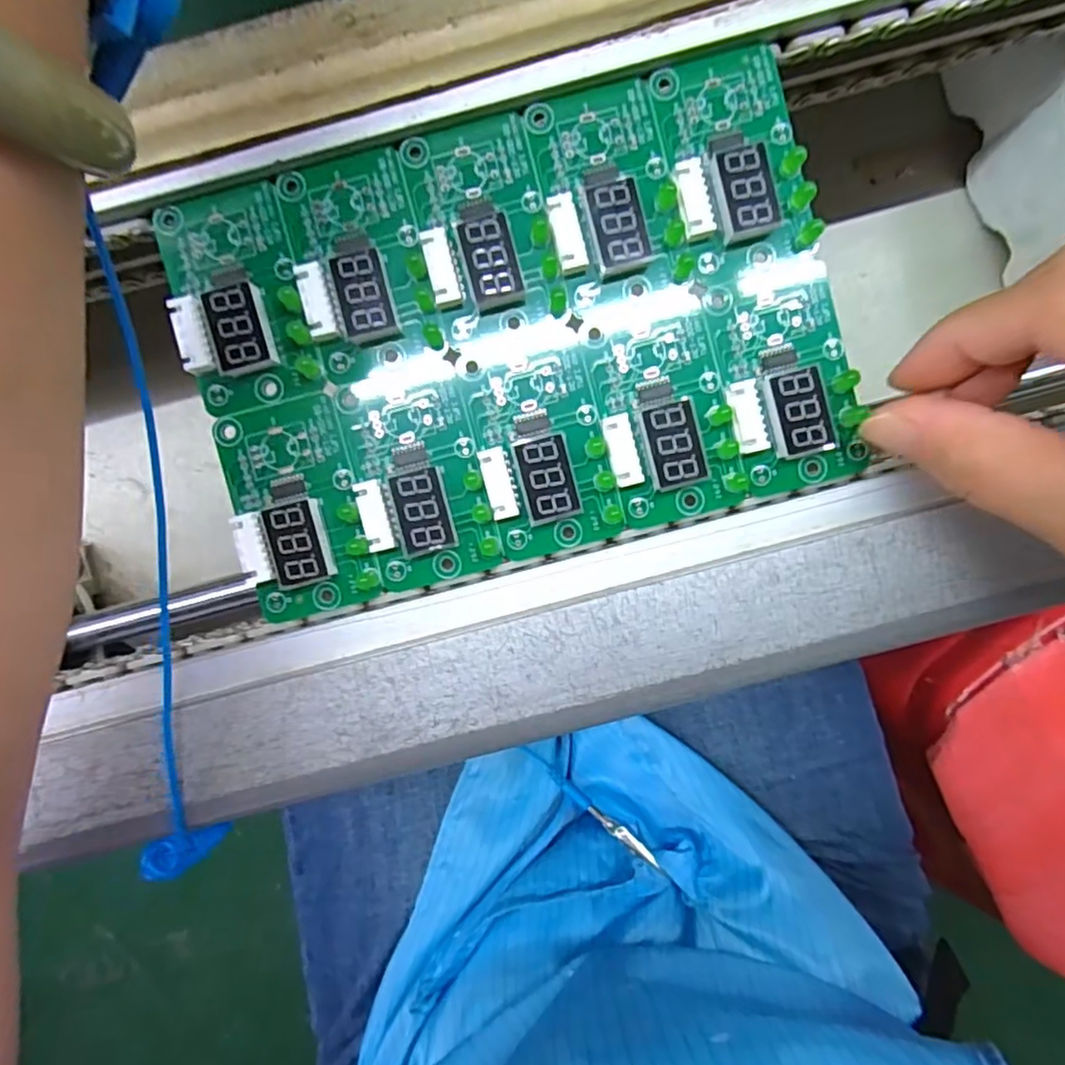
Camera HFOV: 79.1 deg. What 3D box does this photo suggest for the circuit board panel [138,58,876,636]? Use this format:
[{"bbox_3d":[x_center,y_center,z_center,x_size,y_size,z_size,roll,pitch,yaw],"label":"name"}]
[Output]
[{"bbox_3d":[-0.006,-0.057,0.184,0.179,0.013,0.120,-16,90,0],"label":"circuit board panel"}]

